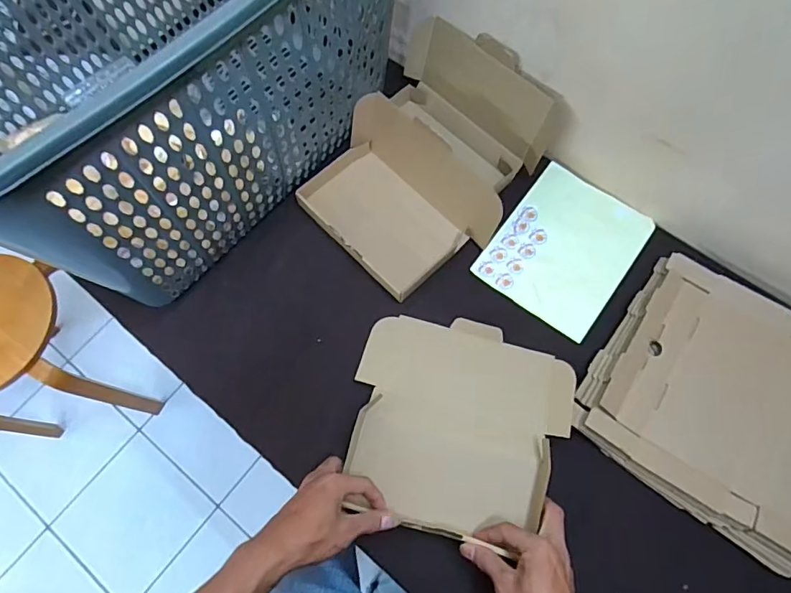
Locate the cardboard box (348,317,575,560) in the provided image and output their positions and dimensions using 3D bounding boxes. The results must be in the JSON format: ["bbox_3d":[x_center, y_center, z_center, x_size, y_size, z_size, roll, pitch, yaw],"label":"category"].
[{"bbox_3d":[0.069,0.138,0.556,0.236,0.040,0.228,14,71,7],"label":"cardboard box"}]

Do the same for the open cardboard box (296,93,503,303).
[{"bbox_3d":[-0.005,-0.124,0.627,0.166,0.096,0.234,-42,75,-12],"label":"open cardboard box"}]

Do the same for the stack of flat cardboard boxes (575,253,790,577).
[{"bbox_3d":[0.390,0.123,0.557,0.304,0.031,0.264,36,75,13],"label":"stack of flat cardboard boxes"}]

